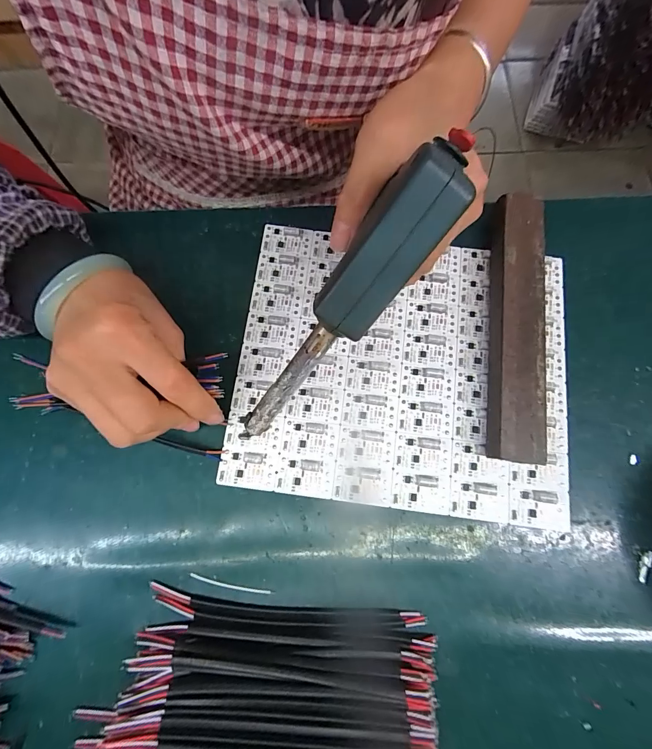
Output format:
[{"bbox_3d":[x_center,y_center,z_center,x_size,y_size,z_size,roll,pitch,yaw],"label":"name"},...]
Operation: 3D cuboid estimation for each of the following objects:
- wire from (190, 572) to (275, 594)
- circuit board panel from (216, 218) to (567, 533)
[{"bbox_3d":[-0.061,0.136,0.223,0.055,0.004,0.004,11,77,3],"label":"wire"},{"bbox_3d":[0.056,-0.008,0.255,0.237,0.006,0.199,7,77,2],"label":"circuit board panel"}]

